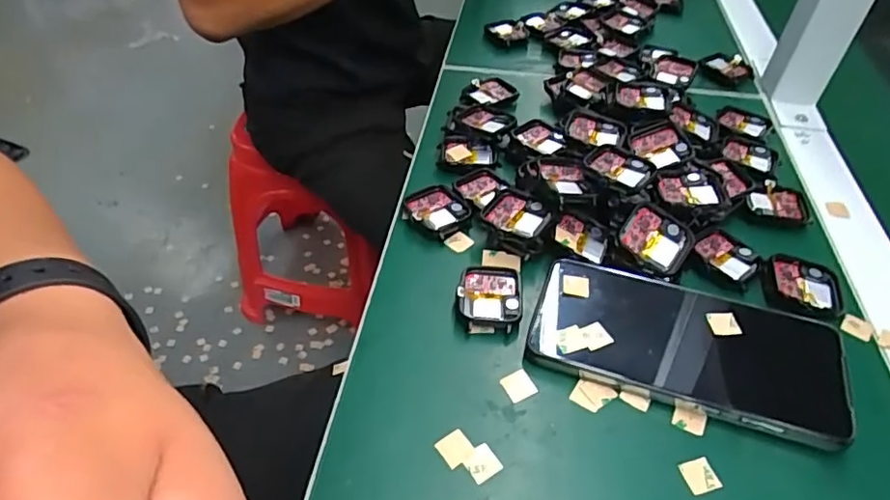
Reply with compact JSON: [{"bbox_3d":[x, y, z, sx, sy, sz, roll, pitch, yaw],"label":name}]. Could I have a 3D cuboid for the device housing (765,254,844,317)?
[{"bbox_3d":[0.221,0.022,0.353,0.044,0.009,0.041,11,46,9],"label":"device housing"}]

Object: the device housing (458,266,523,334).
[{"bbox_3d":[0.027,0.029,0.344,0.037,0.010,0.044,2,46,1],"label":"device housing"}]

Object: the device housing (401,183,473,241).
[{"bbox_3d":[-0.005,-0.027,0.399,0.039,0.010,0.042,-33,55,-29],"label":"device housing"}]

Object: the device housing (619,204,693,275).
[{"bbox_3d":[0.132,-0.006,0.360,0.042,0.009,0.042,28,74,0],"label":"device housing"}]

